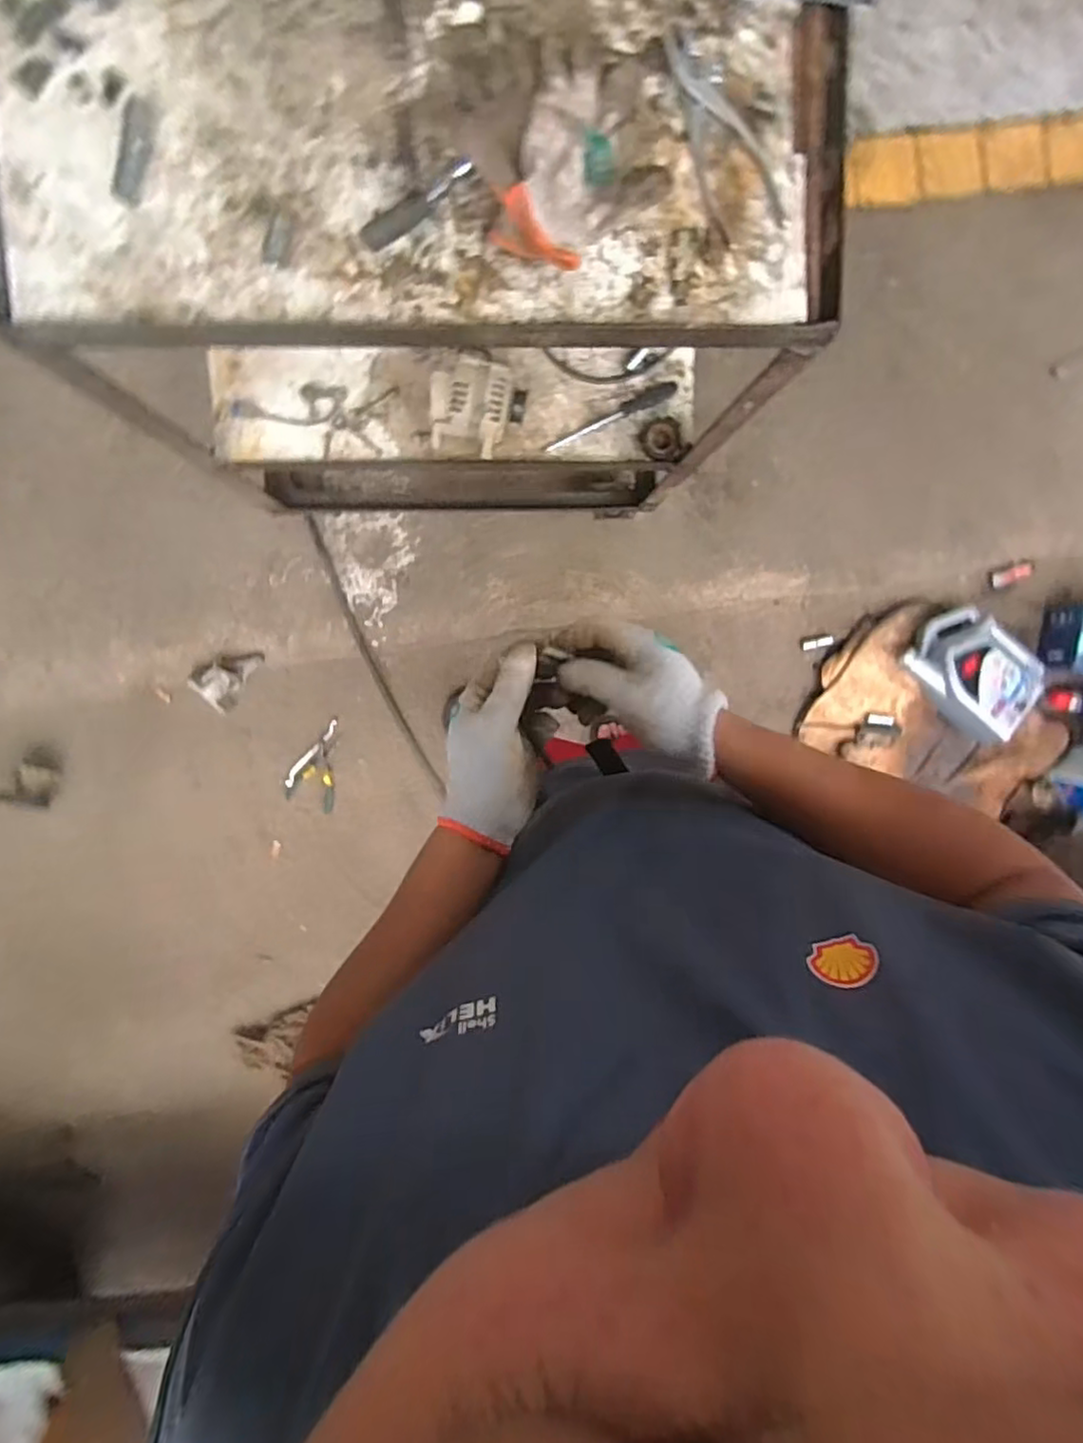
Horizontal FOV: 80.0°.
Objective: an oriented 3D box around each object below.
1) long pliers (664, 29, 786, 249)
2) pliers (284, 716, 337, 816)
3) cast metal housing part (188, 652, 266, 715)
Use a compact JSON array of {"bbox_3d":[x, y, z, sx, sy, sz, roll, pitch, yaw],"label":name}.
[{"bbox_3d":[0.164,-0.544,0.599,0.069,0.013,0.179,-26,97,-3],"label":"long pliers"},{"bbox_3d":[-0.527,0.101,1.479,0.102,0.017,0.216,5,94,-5],"label":"pliers"},{"bbox_3d":[-0.684,-0.106,1.405,0.105,0.039,0.149,45,90,-6],"label":"cast metal housing part"}]

